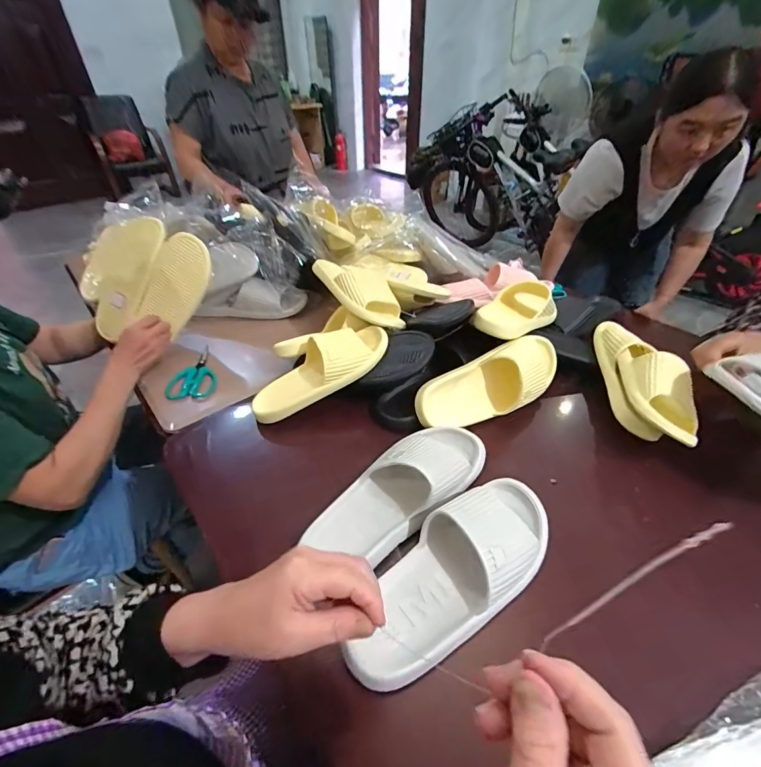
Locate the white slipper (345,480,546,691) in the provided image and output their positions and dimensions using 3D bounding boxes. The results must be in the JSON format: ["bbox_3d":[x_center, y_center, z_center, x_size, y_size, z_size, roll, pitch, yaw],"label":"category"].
[{"bbox_3d":[0.084,0.199,0.428,0.288,0.064,0.120,-30,48,-30],"label":"white slipper"}]

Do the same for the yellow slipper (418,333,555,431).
[{"bbox_3d":[0.184,0.001,0.629,0.270,0.101,0.075,-24,6,-11],"label":"yellow slipper"}]

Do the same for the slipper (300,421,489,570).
[{"bbox_3d":[0.031,0.131,0.510,0.263,0.076,0.103,-31,48,-24],"label":"slipper"}]

